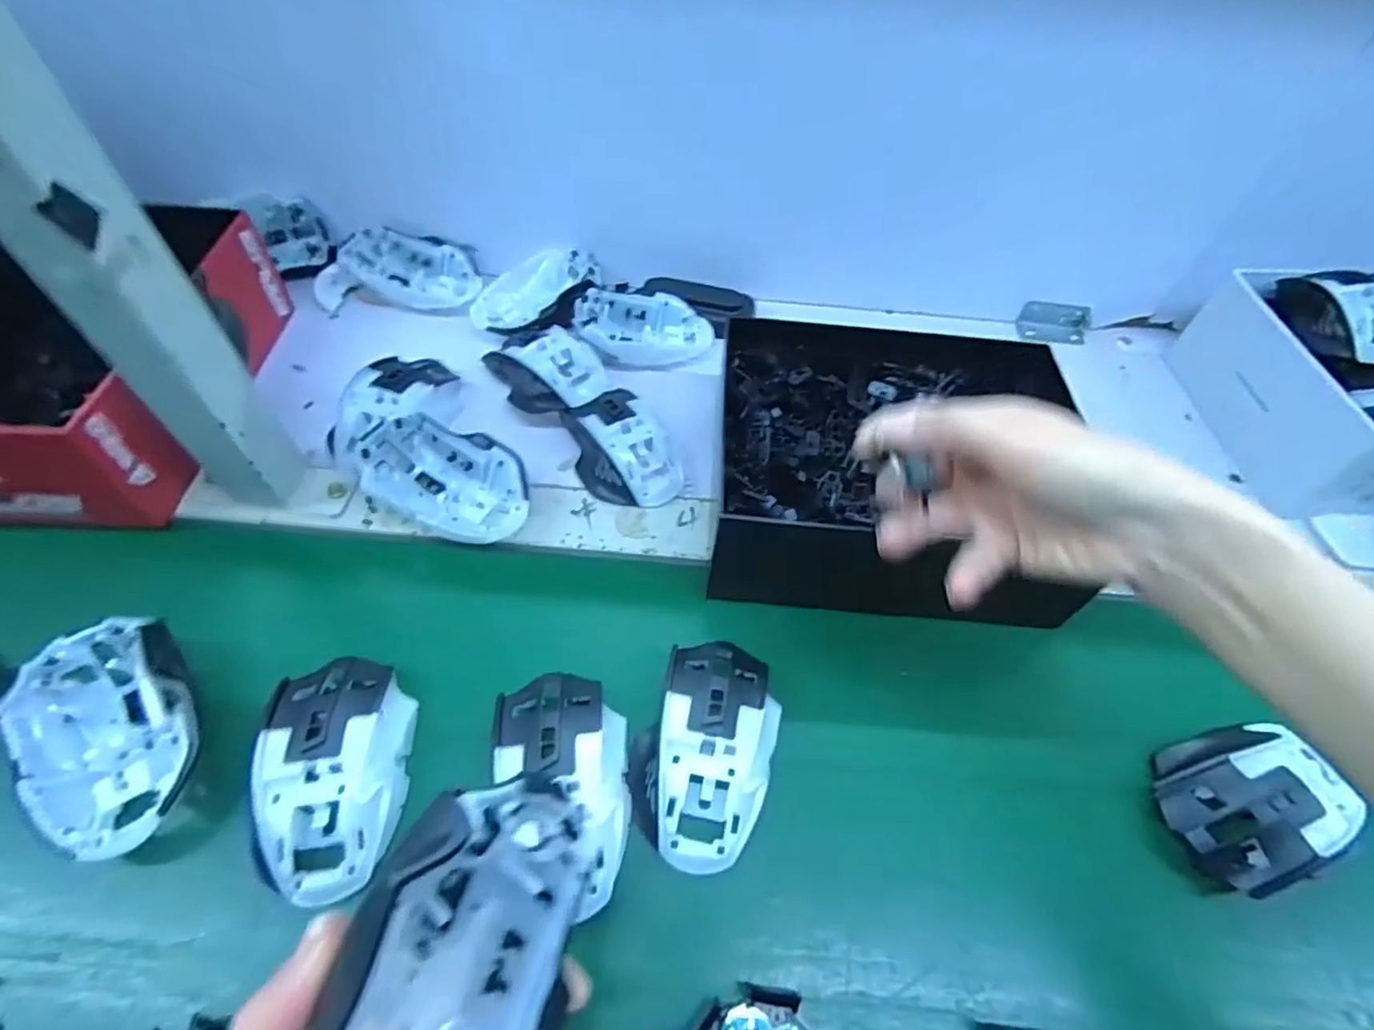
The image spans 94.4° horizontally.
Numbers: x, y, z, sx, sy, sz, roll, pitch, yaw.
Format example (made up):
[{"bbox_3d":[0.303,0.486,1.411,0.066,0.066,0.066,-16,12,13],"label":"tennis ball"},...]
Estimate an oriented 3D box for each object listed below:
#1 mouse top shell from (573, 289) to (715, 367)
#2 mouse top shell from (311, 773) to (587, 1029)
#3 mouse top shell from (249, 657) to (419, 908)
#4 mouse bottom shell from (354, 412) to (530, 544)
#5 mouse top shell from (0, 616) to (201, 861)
[{"bbox_3d":[-0.036,-0.158,0.528,0.111,0.032,0.066,-12,56,-13],"label":"mouse top shell"},{"bbox_3d":[-0.071,0.136,0.182,0.042,0.077,0.124,14,87,33],"label":"mouse top shell"},{"bbox_3d":[-0.173,0.123,0.313,0.063,0.028,0.115,-11,56,-12],"label":"mouse top shell"},{"bbox_3d":[-0.157,-0.025,0.418,0.105,0.031,0.067,17,55,7],"label":"mouse bottom shell"},{"bbox_3d":[-0.285,0.110,0.320,0.077,0.040,0.112,-35,64,-26],"label":"mouse top shell"}]

